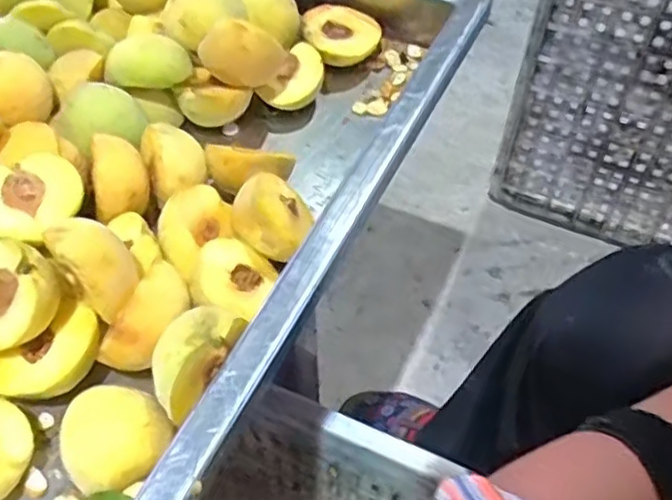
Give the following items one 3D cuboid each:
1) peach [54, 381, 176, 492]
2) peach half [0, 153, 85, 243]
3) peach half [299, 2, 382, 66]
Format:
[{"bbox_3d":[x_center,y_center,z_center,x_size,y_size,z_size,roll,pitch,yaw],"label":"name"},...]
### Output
[{"bbox_3d":[-0.111,0.097,0.347,0.051,0.025,0.050,28,58,26],"label":"peach"},{"bbox_3d":[-0.172,-0.027,0.388,0.057,0.027,0.056,-36,59,-25],"label":"peach half"},{"bbox_3d":[0.003,-0.169,0.558,0.061,0.033,0.054,13,52,10],"label":"peach half"}]

